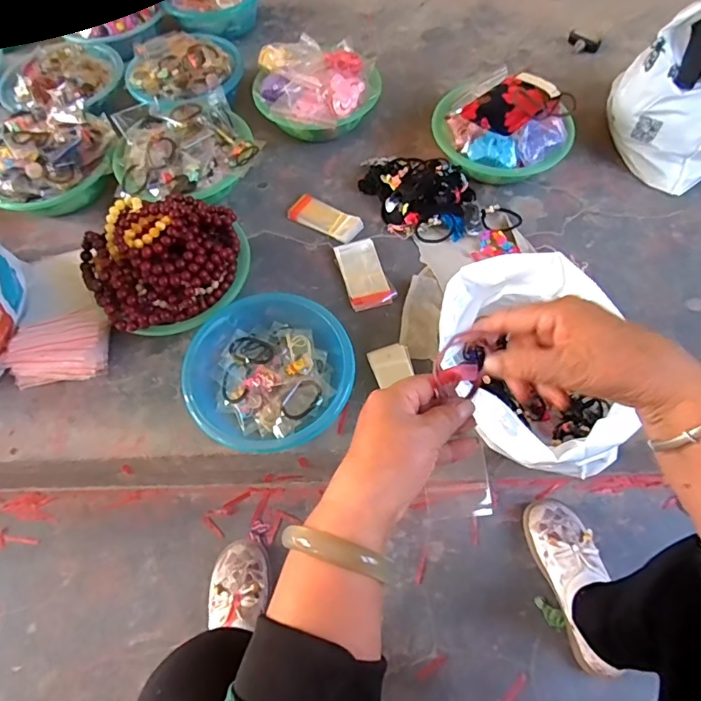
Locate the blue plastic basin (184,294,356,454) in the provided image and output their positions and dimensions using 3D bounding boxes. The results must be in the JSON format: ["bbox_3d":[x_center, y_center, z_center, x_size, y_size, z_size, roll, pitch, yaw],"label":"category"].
[{"bbox_3d":[-0.116,0.029,0.670,0.213,0.077,0.221,-1,64,2],"label":"blue plastic basin"}]

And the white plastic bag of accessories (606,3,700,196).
[{"bbox_3d":[0.641,-0.462,0.824,0.322,0.191,0.206,-30,67,-12],"label":"white plastic bag of accessories"}]

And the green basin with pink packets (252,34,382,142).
[{"bbox_3d":[-0.062,-0.501,0.920,0.228,0.114,0.227,-1,62,2],"label":"green basin with pink packets"}]

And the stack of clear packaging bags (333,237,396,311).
[{"bbox_3d":[0.023,-0.123,0.771,0.070,0.019,0.128,-15,64,-6],"label":"stack of clear packaging bags"}]

